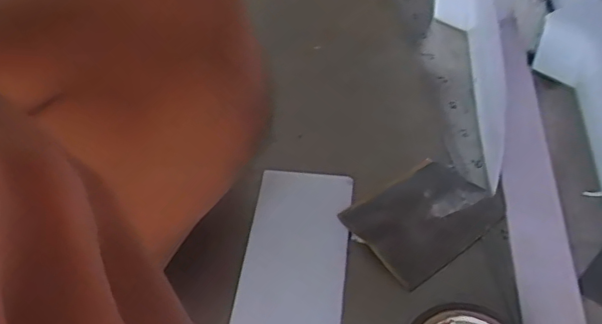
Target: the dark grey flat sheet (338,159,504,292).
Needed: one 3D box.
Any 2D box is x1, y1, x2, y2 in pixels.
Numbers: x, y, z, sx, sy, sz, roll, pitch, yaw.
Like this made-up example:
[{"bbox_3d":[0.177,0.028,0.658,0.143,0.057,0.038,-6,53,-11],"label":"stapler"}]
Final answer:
[{"bbox_3d":[0.064,0.026,0.306,0.073,0.010,0.055,-32,52,-24],"label":"dark grey flat sheet"}]

